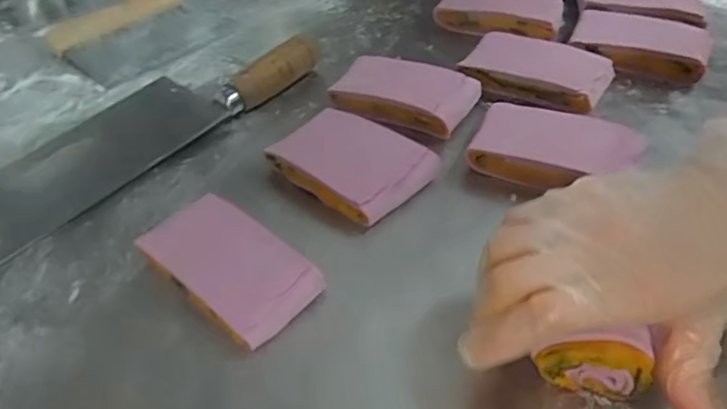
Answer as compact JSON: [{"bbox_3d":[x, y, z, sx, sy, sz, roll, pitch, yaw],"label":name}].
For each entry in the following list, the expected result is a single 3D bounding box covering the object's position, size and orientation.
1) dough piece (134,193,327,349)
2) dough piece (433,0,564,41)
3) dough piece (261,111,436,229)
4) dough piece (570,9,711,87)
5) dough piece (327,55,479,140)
[{"bbox_3d":[-0.078,0.037,0.340,0.101,0.024,0.057,31,53,28],"label":"dough piece"},{"bbox_3d":[0.133,-0.185,0.561,0.109,0.031,0.074,17,48,18],"label":"dough piece"},{"bbox_3d":[-0.007,-0.027,0.403,0.103,0.024,0.069,31,53,28],"label":"dough piece"},{"bbox_3d":[0.238,-0.138,0.506,0.106,0.026,0.070,12,46,14],"label":"dough piece"},{"bbox_3d":[0.033,-0.086,0.462,0.106,0.026,0.063,16,47,17],"label":"dough piece"}]

